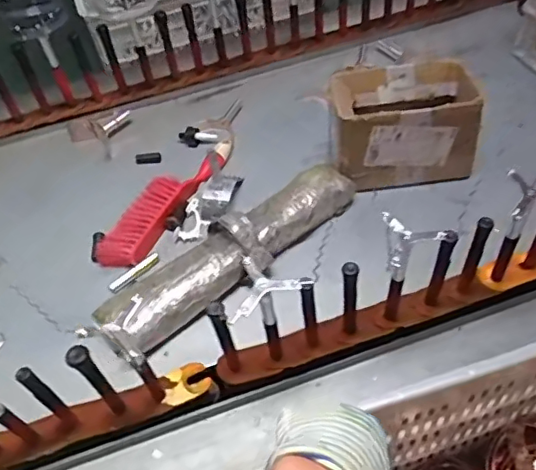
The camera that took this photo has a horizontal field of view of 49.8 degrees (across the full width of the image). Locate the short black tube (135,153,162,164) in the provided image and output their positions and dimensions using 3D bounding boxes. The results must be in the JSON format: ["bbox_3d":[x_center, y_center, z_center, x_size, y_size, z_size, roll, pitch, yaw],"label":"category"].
[{"bbox_3d":[-0.208,-0.133,1.004,0.046,0.016,0.012,-6,46,-3],"label":"short black tube"}]

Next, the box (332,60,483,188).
[{"bbox_3d":[0.199,-0.161,0.855,0.196,0.139,0.107,0,46,3],"label":"box"}]

